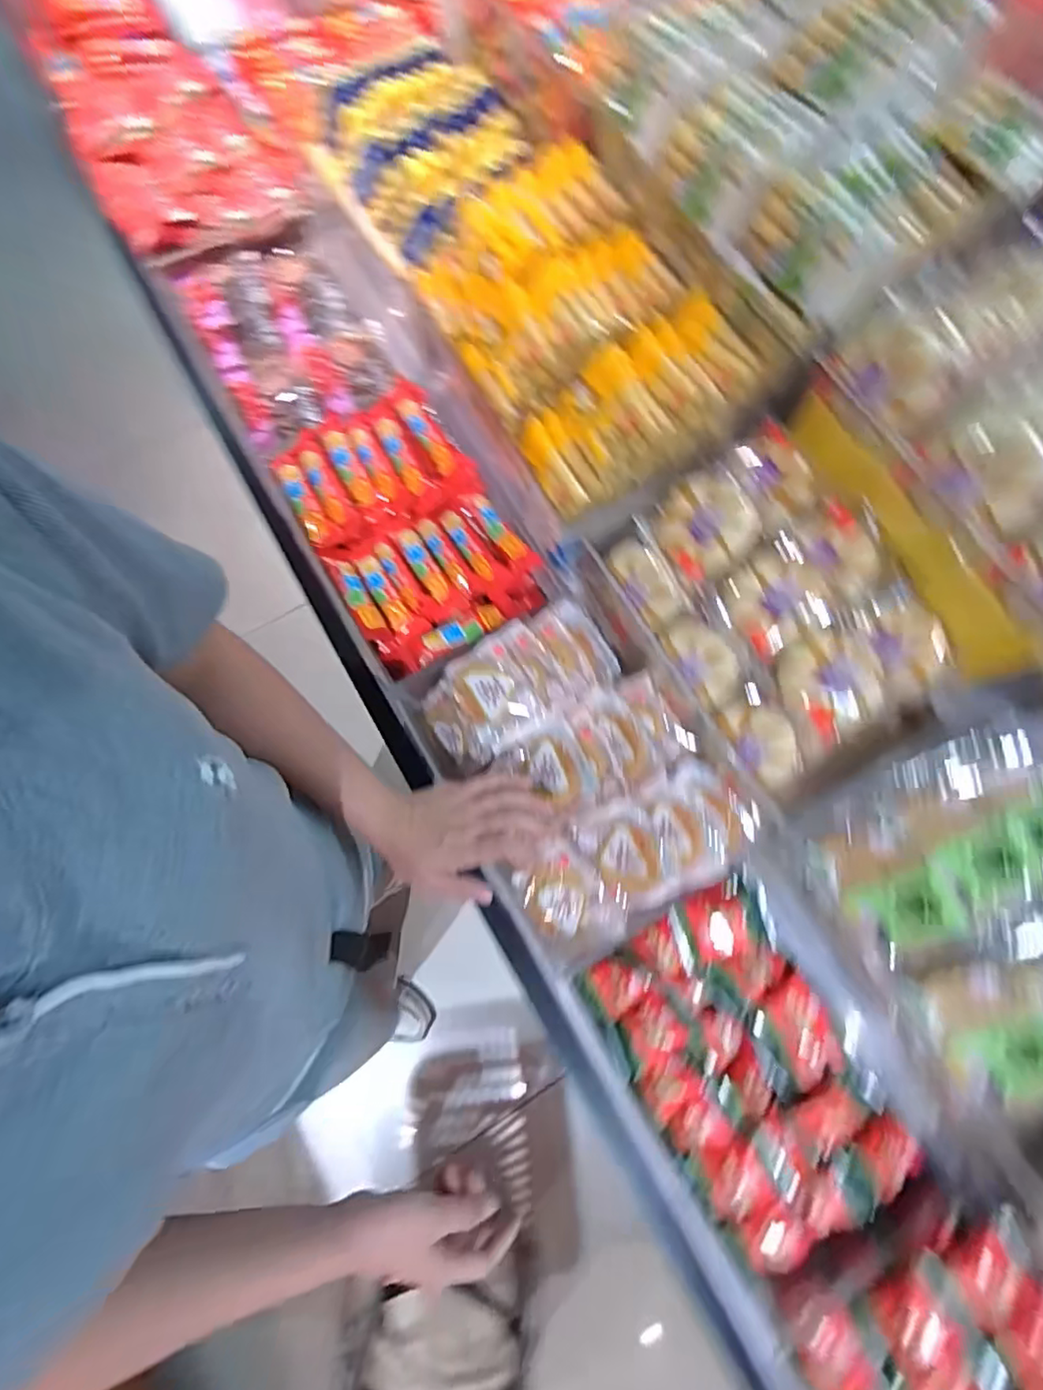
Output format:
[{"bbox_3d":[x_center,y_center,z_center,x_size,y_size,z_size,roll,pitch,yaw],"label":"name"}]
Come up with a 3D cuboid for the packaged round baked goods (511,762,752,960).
[{"bbox_3d":[0.097,0.149,0.540,0.216,0.052,0.102,-34,78,8],"label":"packaged round baked goods"}]

